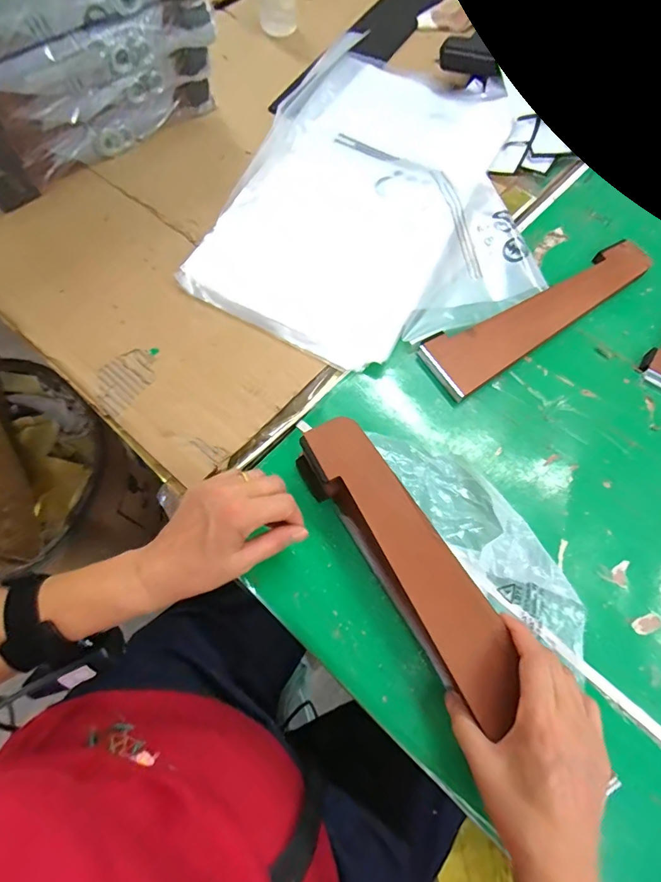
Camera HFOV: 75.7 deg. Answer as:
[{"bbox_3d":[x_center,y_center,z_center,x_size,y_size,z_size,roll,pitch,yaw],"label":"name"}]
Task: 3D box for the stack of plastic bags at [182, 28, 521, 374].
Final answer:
[{"bbox_3d":[0.035,-0.342,0.582,0.297,0.035,0.496,26,69,9],"label":"stack of plastic bags"}]

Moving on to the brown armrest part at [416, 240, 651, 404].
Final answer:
[{"bbox_3d":[0.259,-0.164,0.524,0.326,0.016,0.079,-32,72,-14],"label":"brown armrest part"}]

